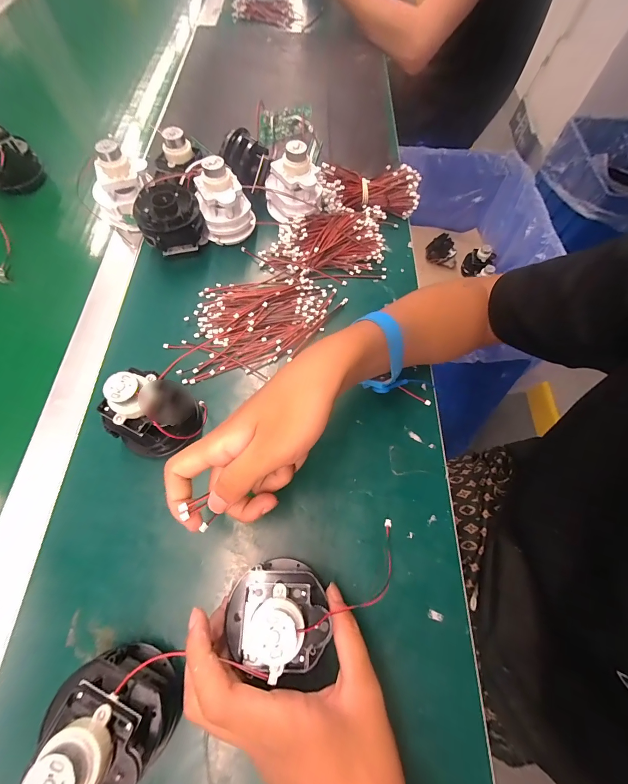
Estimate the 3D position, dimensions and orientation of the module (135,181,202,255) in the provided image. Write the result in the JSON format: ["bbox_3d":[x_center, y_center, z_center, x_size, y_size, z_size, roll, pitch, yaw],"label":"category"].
[{"bbox_3d":[-0.164,-0.197,0.385,0.063,0.063,0.070,-4,66,-4],"label":"module"}]

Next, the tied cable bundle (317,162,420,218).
[{"bbox_3d":[0.071,-0.263,0.429,0.130,0.046,0.055,-1,66,-3],"label":"tied cable bundle"}]

